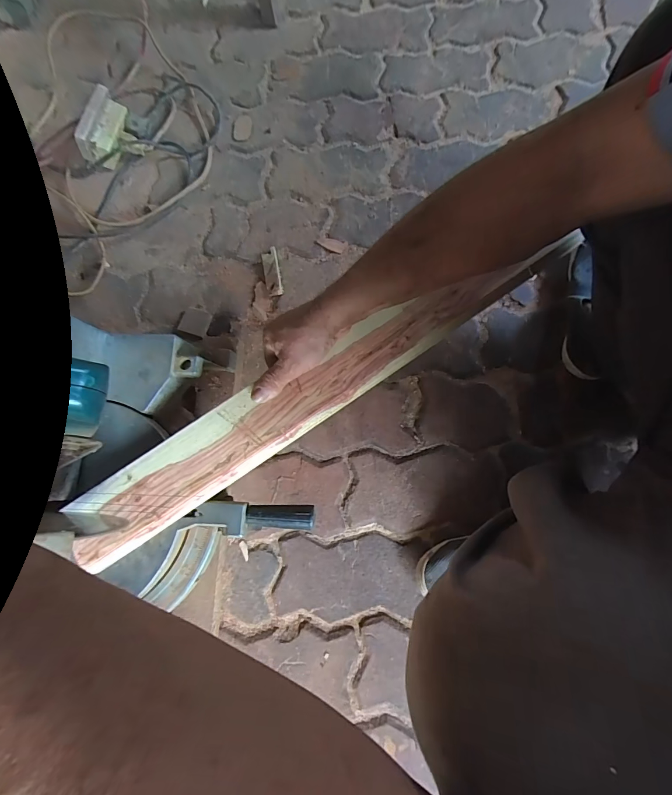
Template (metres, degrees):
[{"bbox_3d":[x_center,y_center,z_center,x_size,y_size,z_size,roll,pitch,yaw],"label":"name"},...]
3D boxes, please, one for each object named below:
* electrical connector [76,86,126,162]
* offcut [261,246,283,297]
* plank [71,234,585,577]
[{"bbox_3d":[-0.416,-0.480,0.645,0.032,0.054,0.115,6,76,45],"label":"electrical connector"},{"bbox_3d":[-0.108,-0.214,0.616,0.027,0.013,0.082,-12,77,-1],"label":"offcut"},{"bbox_3d":[-0.013,-0.017,0.435,0.632,0.024,0.082,-32,79,-4],"label":"plank"}]

